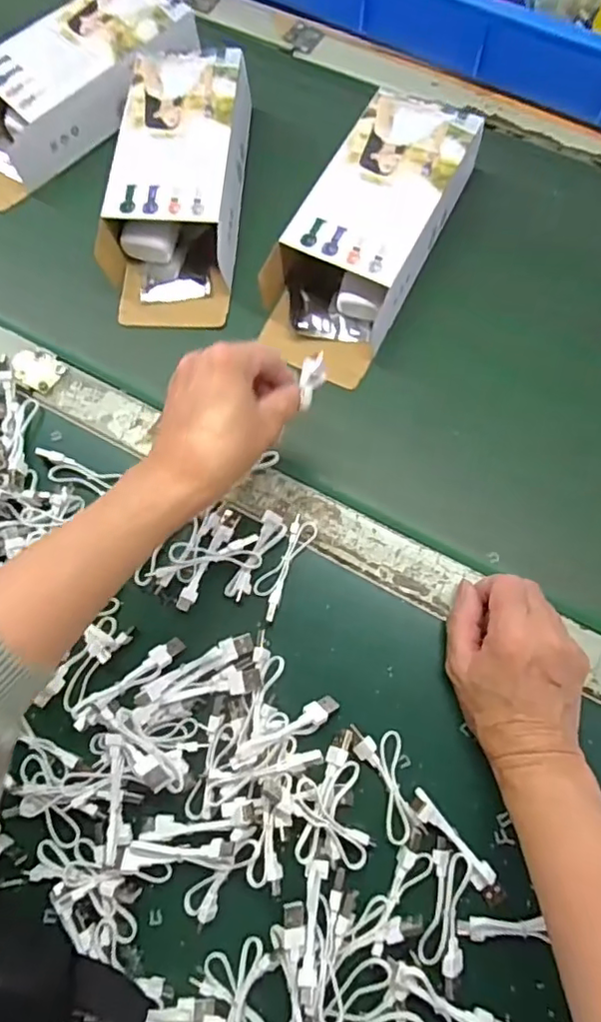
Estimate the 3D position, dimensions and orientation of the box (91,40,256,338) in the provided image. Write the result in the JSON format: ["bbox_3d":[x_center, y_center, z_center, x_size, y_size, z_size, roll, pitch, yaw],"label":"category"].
[{"bbox_3d":[-0.105,-0.286,0.519,0.108,0.058,0.252,7,85,4],"label":"box"}]

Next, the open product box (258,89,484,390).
[{"bbox_3d":[0.055,-0.235,0.498,0.114,0.051,0.247,27,75,11],"label":"open product box"}]

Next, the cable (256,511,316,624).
[{"bbox_3d":[-0.013,0.039,0.425,0.023,0.010,0.078,24,74,10],"label":"cable"}]

